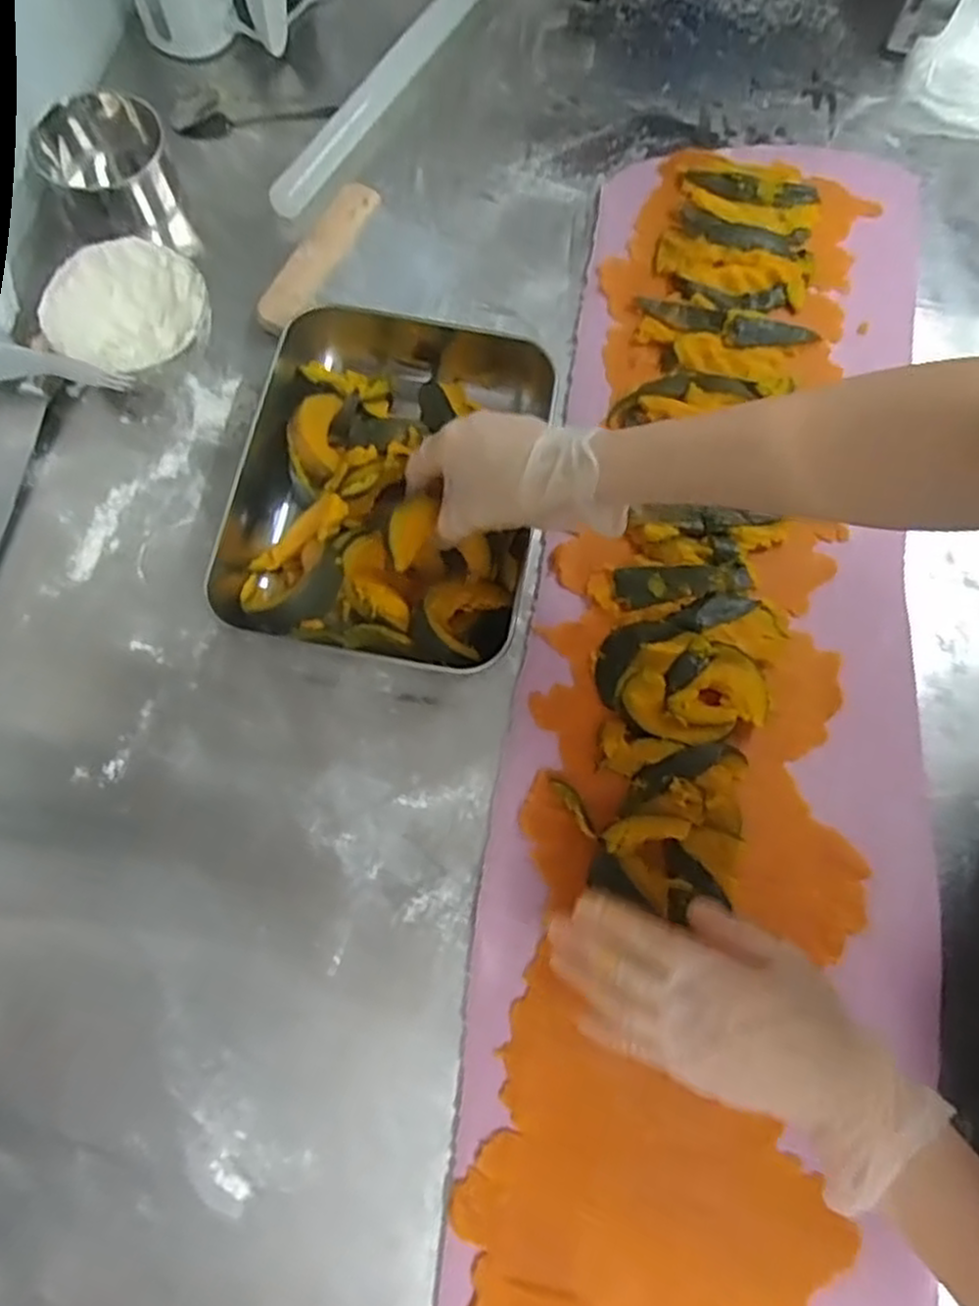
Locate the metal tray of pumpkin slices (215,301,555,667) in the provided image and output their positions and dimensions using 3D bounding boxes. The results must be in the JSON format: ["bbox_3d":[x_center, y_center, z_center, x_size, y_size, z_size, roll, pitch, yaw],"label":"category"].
[{"bbox_3d":[-0.071,-0.115,0.532,0.203,0.050,0.244,10,72,1],"label":"metal tray of pumpkin slices"}]

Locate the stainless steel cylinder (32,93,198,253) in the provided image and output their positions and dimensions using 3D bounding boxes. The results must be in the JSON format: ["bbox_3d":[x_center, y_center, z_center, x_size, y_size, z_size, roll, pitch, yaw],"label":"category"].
[{"bbox_3d":[-0.301,-0.380,0.617,0.097,0.090,0.097,1,72,-2],"label":"stainless steel cylinder"}]

